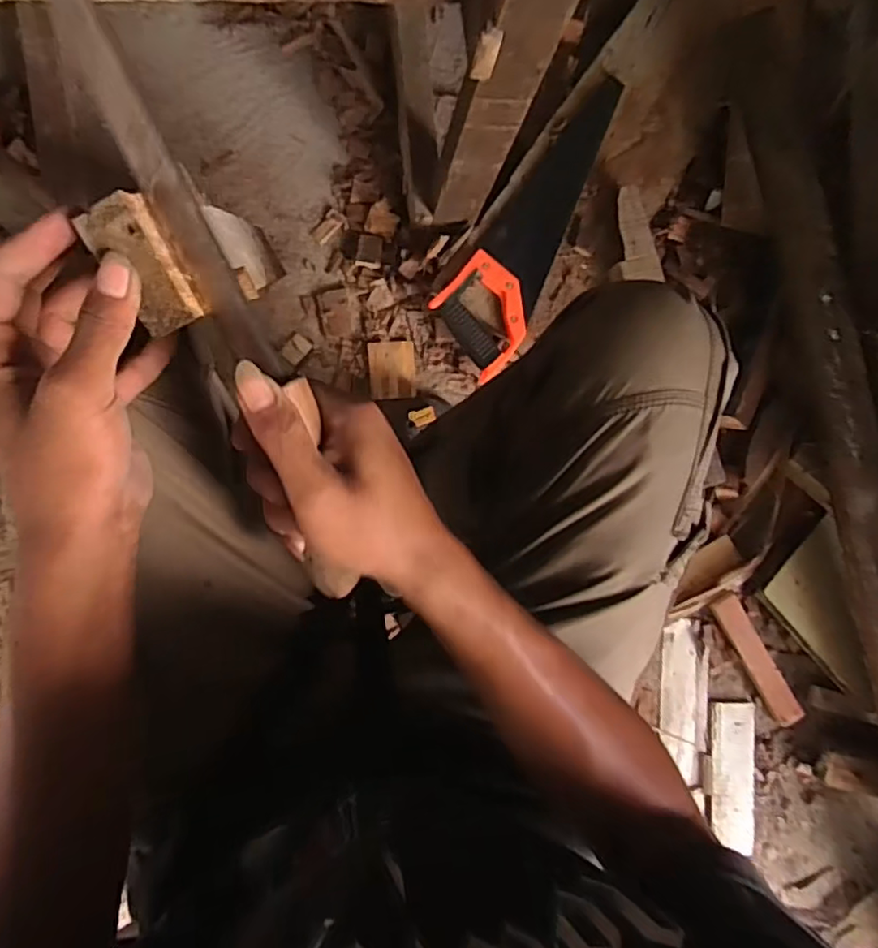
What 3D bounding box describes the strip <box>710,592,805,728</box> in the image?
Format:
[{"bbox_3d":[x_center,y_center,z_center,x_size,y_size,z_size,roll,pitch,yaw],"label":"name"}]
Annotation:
[{"bbox_3d":[0.437,0.254,0.852,0.037,0.012,0.199,-30,92,15],"label":"strip"}]

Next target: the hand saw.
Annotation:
[{"bbox_3d":[0.136,-0.328,0.806,0.120,0.023,0.411,34,84,-5],"label":"hand saw"}]

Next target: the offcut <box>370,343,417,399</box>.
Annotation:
[{"bbox_3d":[-0.060,-0.137,0.814,0.060,0.011,0.075,-4,88,-7],"label":"offcut"}]

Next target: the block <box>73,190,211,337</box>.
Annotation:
[{"bbox_3d":[-0.134,-0.095,0.284,0.029,0.019,0.059,-31,111,-8],"label":"block"}]

